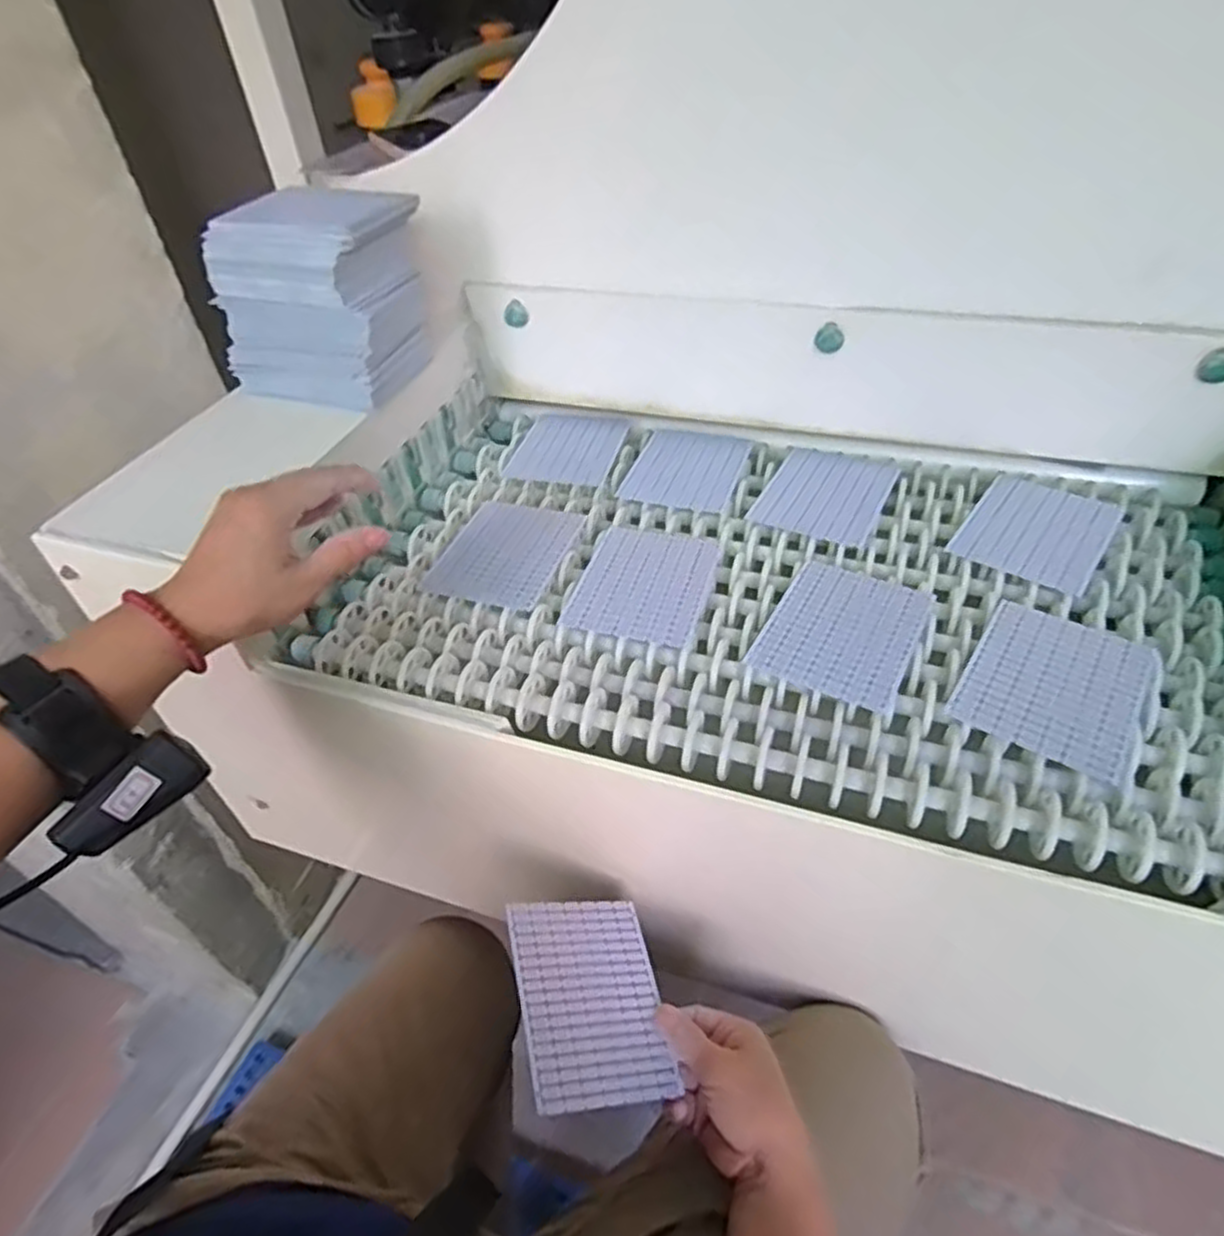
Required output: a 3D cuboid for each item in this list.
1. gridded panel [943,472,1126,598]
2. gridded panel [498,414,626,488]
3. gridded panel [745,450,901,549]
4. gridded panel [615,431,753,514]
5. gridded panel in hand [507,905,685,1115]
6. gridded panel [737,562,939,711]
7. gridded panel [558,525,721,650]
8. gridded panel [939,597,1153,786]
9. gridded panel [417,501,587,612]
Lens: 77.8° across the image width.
[{"bbox_3d":[0.350,-0.074,0.624,0.101,0.005,0.130,27,53,29],"label":"gridded panel"},{"bbox_3d":[-0.044,-0.173,0.770,0.102,0.007,0.126,7,45,12],"label":"gridded panel"},{"bbox_3d":[0.194,-0.114,0.684,0.100,0.007,0.131,20,49,23],"label":"gridded panel"},{"bbox_3d":[0.072,-0.143,0.728,0.101,0.005,0.122,12,47,17],"label":"gridded panel"},{"bbox_3d":[-0.014,0.253,0.509,0.099,0.005,0.132,10,37,-25],"label":"gridded panel in hand"},{"bbox_3d":[0.171,0.008,0.556,0.100,0.007,0.131,21,48,26],"label":"gridded panel"},{"bbox_3d":[0.027,-0.031,0.610,0.100,0.009,0.132,11,46,16],"label":"gridded panel"},{"bbox_3d":[0.295,0.042,0.505,0.102,0.004,0.128,24,51,29],"label":"gridded panel"},{"bbox_3d":[-0.091,-0.058,0.652,0.102,0.007,0.130,12,47,17],"label":"gridded panel"}]

